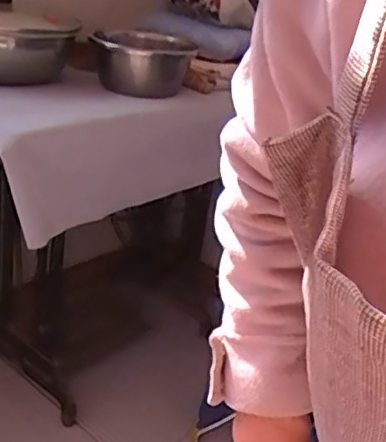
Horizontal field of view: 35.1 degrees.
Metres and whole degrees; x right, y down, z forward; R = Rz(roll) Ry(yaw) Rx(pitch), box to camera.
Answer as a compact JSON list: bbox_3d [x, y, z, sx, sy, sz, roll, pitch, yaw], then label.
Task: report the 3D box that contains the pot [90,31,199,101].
[{"bbox_3d":[-0.108,-0.344,1.335,0.206,0.111,0.186,29,31,36],"label":"pot"}]

